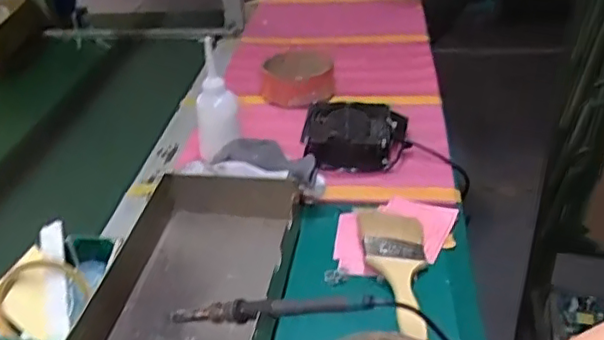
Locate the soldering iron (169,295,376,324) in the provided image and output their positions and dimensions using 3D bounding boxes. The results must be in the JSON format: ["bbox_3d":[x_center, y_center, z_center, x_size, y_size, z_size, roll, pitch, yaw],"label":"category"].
[{"bbox_3d":[-0.034,0.123,0.532,0.201,0.016,0.019,-11,28,27],"label":"soldering iron"}]

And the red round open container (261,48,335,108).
[{"bbox_3d":[-0.009,-0.152,1.011,0.122,0.066,0.092,-2,32,4],"label":"red round open container"}]

